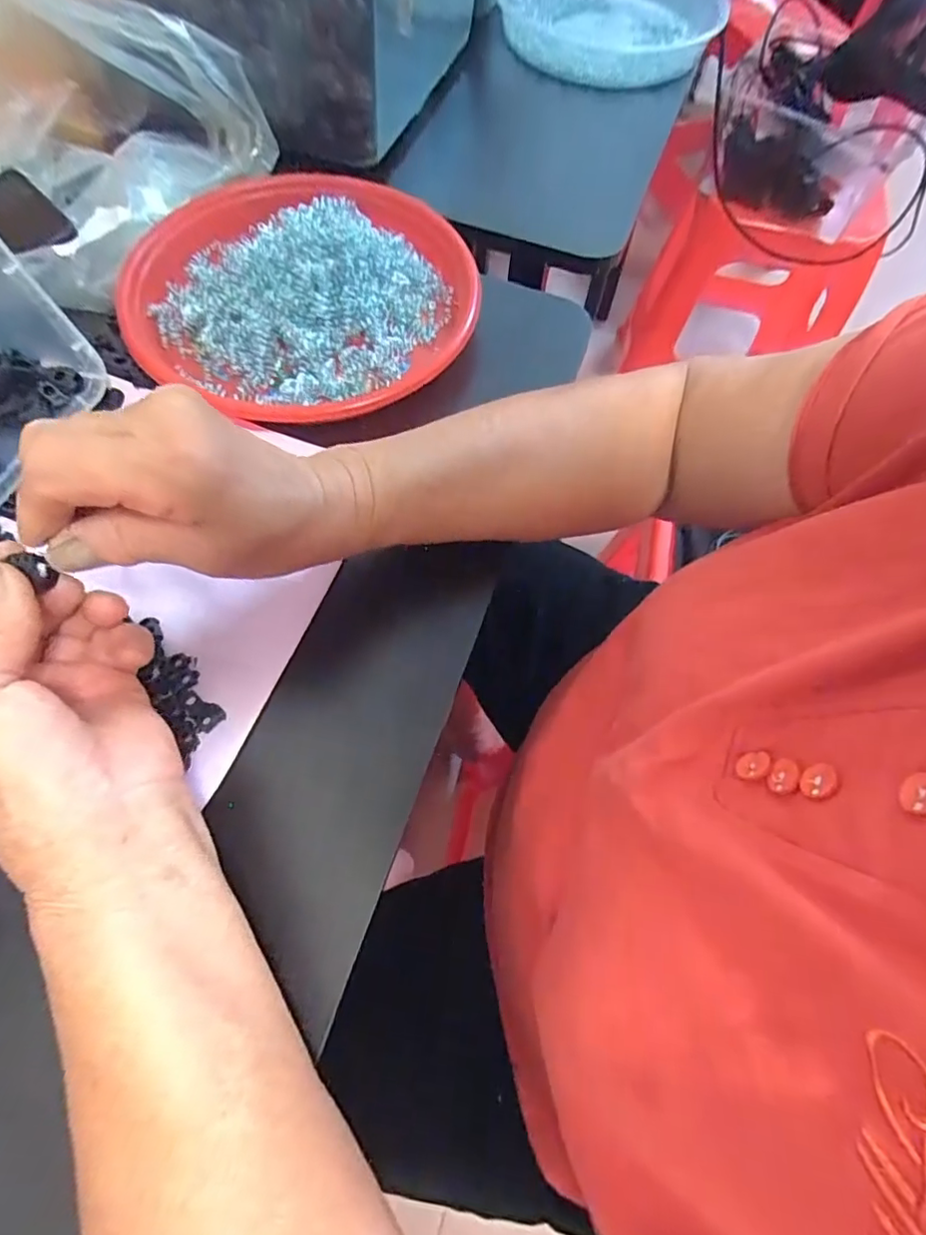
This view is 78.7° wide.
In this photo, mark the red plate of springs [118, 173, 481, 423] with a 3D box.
[{"bbox_3d":[-0.114,-0.237,0.389,0.229,0.051,0.227,1,66,-2],"label":"red plate of springs"}]

